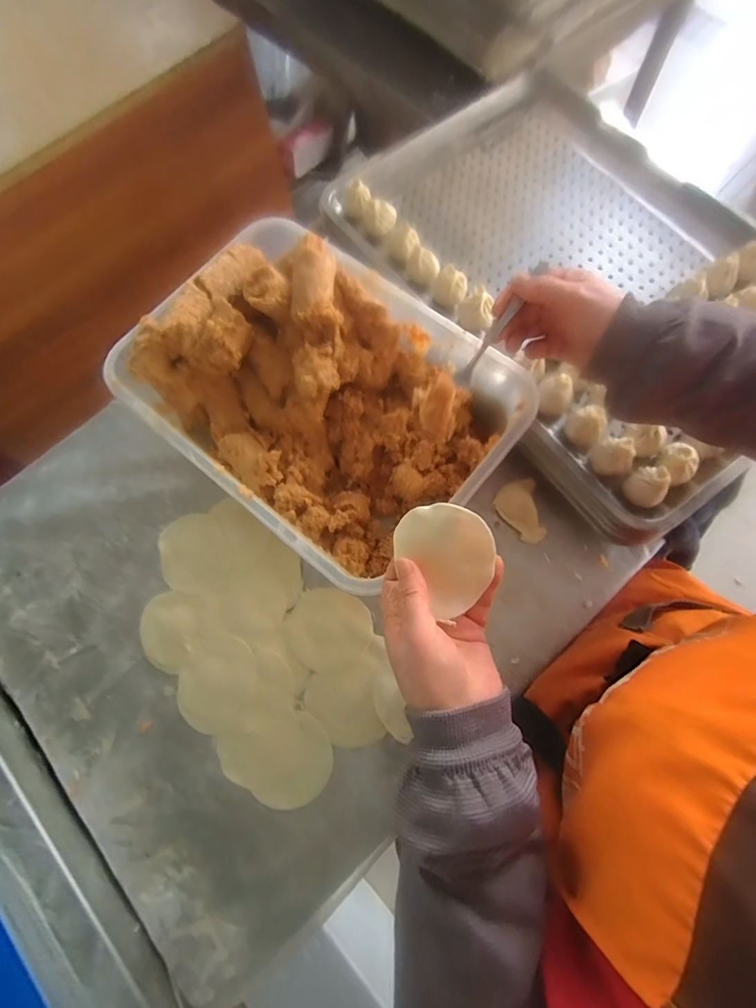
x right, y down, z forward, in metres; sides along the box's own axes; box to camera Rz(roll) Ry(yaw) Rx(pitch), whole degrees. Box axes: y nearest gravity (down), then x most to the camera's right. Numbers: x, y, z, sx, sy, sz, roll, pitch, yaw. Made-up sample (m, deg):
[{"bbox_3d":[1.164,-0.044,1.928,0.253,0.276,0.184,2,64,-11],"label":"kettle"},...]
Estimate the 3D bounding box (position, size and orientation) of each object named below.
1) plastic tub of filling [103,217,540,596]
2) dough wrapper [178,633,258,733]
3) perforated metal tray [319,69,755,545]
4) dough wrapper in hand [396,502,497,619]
[{"bbox_3d":[-0.061,-0.109,0.490,0.367,0.147,0.275,37,78,11],"label":"plastic tub of filling"},{"bbox_3d":[-0.171,0.192,0.478,0.088,0.011,0.094,-1,74,2],"label":"dough wrapper"},{"bbox_3d":[0.240,-0.295,0.539,0.405,0.057,0.592,-35,76,-8],"label":"perforated metal tray"},{"bbox_3d":[0.052,0.036,0.330,0.064,0.010,0.078,-38,86,17],"label":"dough wrapper in hand"}]

